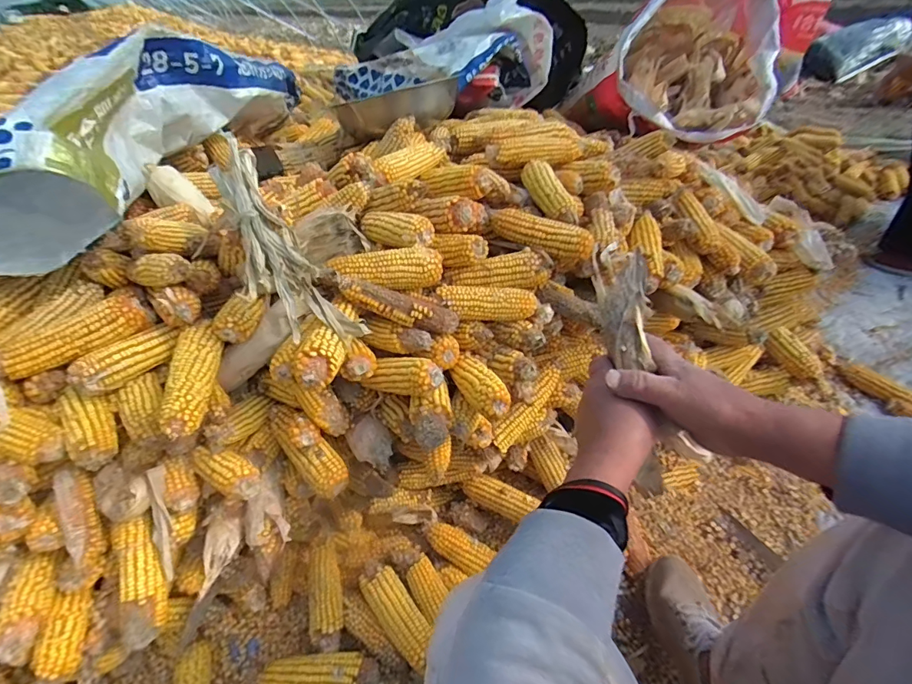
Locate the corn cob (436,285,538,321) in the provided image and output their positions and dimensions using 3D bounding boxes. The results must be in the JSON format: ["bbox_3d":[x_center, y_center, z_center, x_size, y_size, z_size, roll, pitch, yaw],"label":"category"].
[{"bbox_3d":[0.045,-0.056,0.635,0.133,0.039,0.034,-3,39,3],"label":"corn cob"}]

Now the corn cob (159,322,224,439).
[{"bbox_3d":[-0.325,0.044,0.559,0.045,0.048,0.163,-10,39,-6],"label":"corn cob"}]

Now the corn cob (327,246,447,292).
[{"bbox_3d":[-0.091,-0.098,0.614,0.154,0.044,0.045,-6,39,-1],"label":"corn cob"}]

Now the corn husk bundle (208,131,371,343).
[{"bbox_3d":[-0.223,-0.117,0.544,0.096,0.058,0.285,-29,78,-26],"label":"corn husk bundle"}]

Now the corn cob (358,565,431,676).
[{"bbox_3d":[-0.083,0.406,0.670,0.054,0.047,0.152,-28,44,-26],"label":"corn cob"}]

